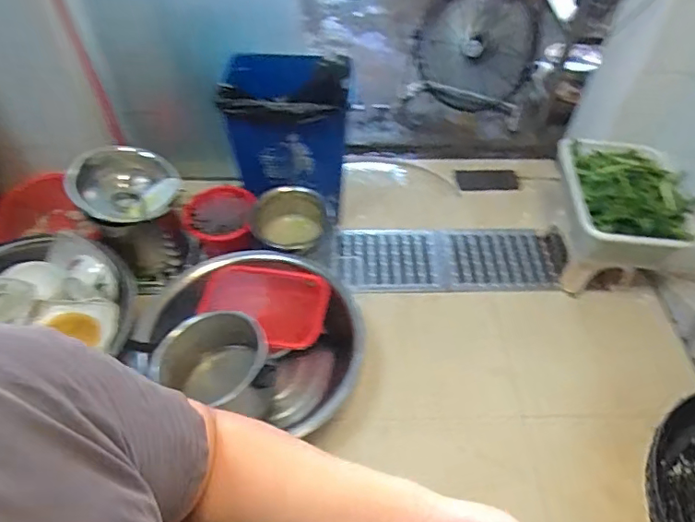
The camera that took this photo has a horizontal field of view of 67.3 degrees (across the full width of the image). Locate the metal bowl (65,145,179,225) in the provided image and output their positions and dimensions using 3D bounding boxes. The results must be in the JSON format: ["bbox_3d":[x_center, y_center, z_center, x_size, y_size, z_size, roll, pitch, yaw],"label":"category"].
[{"bbox_3d":[-0.718,-0.237,1.695,0.329,0.147,0.311,-19,54,-16],"label":"metal bowl"}]

